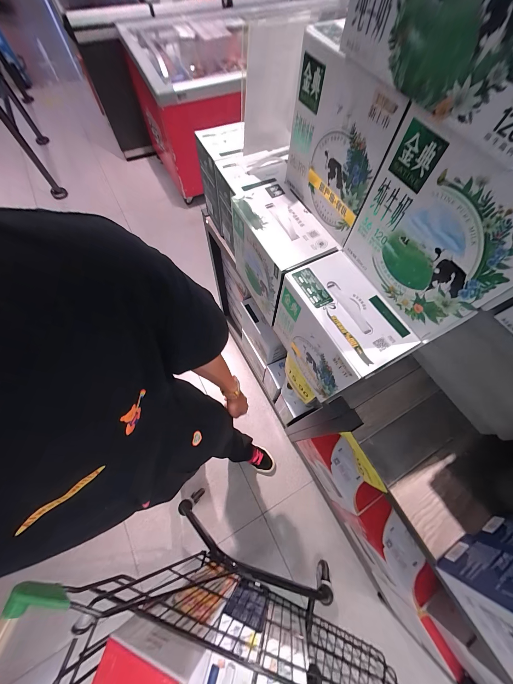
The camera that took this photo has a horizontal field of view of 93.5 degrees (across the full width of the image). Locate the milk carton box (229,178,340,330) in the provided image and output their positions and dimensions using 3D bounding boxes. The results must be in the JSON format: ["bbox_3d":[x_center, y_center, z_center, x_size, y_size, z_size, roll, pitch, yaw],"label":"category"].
[{"bbox_3d":[0.048,-0.213,0.595,0.137,0.206,0.233,-22,65,-13],"label":"milk carton box"}]

